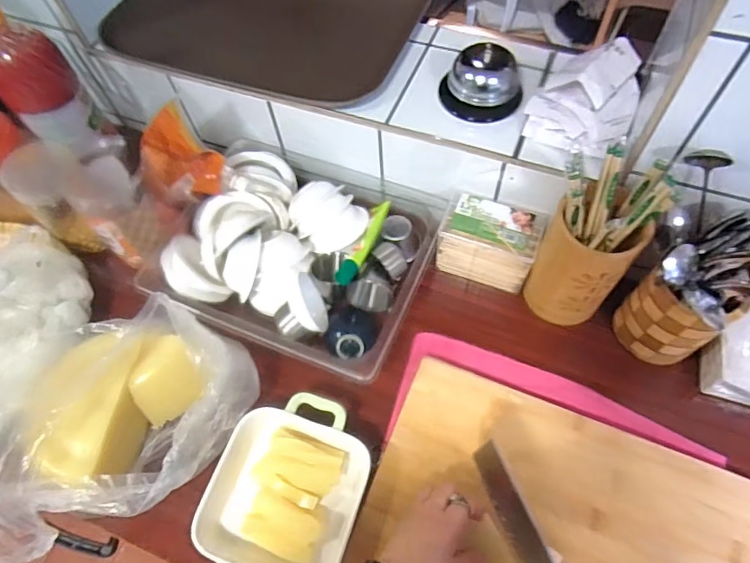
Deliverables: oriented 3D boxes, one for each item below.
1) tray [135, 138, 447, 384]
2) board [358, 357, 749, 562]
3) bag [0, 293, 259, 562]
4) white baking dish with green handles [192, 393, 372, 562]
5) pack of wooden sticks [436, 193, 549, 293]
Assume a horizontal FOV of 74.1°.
[{"bbox_3d":[-0.103,-0.049,0.626,0.330,0.112,0.268,21,65,14],"label":"tray"},{"bbox_3d":[0.176,0.264,0.485,0.372,0.024,0.272,20,65,14],"label":"board"},{"bbox_3d":[-0.273,0.143,0.528,0.288,0.119,0.199,-22,63,-9],"label":"bag"},{"bbox_3d":[-0.092,0.223,0.516,0.151,0.041,0.204,13,63,10],"label":"white baking dish with green handles"},{"bbox_3d":[0.141,-0.050,0.615,0.115,0.088,0.070,16,64,11],"label":"pack of wooden sticks"}]

